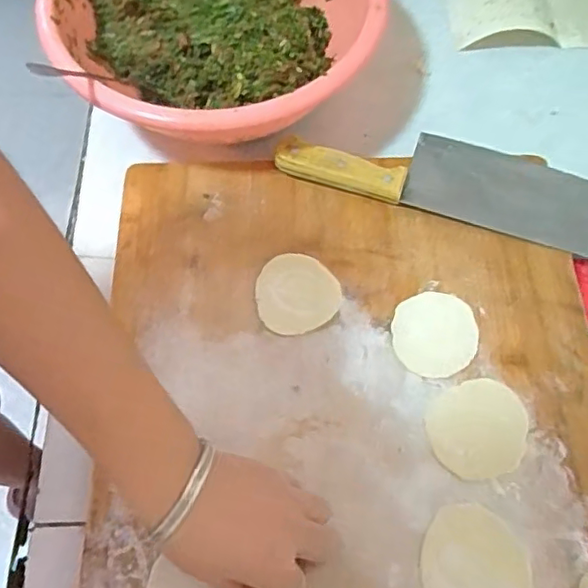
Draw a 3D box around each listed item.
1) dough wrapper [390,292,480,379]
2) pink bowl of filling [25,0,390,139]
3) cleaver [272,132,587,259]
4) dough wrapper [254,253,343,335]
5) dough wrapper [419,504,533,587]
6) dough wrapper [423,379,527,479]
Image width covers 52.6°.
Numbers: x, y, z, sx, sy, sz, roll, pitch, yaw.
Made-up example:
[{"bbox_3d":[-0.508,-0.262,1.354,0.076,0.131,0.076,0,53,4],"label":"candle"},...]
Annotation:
[{"bbox_3d":[0.106,0.029,0.448,0.062,0.006,0.066,14,65,6],"label":"dough wrapper"},{"bbox_3d":[-0.086,-0.253,0.541,0.252,0.083,0.286,25,66,11],"label":"pink bowl of filling"},{"bbox_3d":[0.132,-0.099,0.505,0.281,0.024,0.078,16,65,7],"label":"cleaver"},{"bbox_3d":[0.002,-0.002,0.463,0.064,0.005,0.063,0,64,-1],"label":"dough wrapper"},{"bbox_3d":[0.117,0.175,0.385,0.067,0.004,0.070,0,64,-1],"label":"dough wrapper"},{"bbox_3d":[0.131,0.094,0.419,0.071,0.004,0.064,-18,66,-9],"label":"dough wrapper"}]

